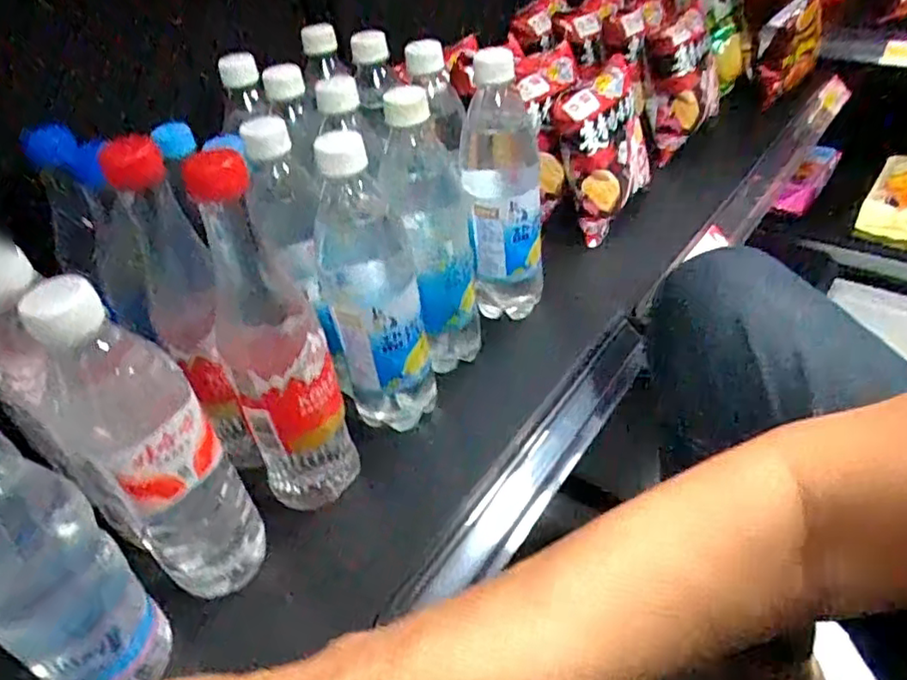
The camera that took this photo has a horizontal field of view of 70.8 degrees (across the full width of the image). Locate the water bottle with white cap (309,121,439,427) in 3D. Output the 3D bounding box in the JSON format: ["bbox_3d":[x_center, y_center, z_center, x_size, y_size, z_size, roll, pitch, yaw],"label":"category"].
[{"bbox_3d":[-0.058,-0.034,0.458,0.068,0.230,0.061,-10,40,-3],"label":"water bottle with white cap"}]

